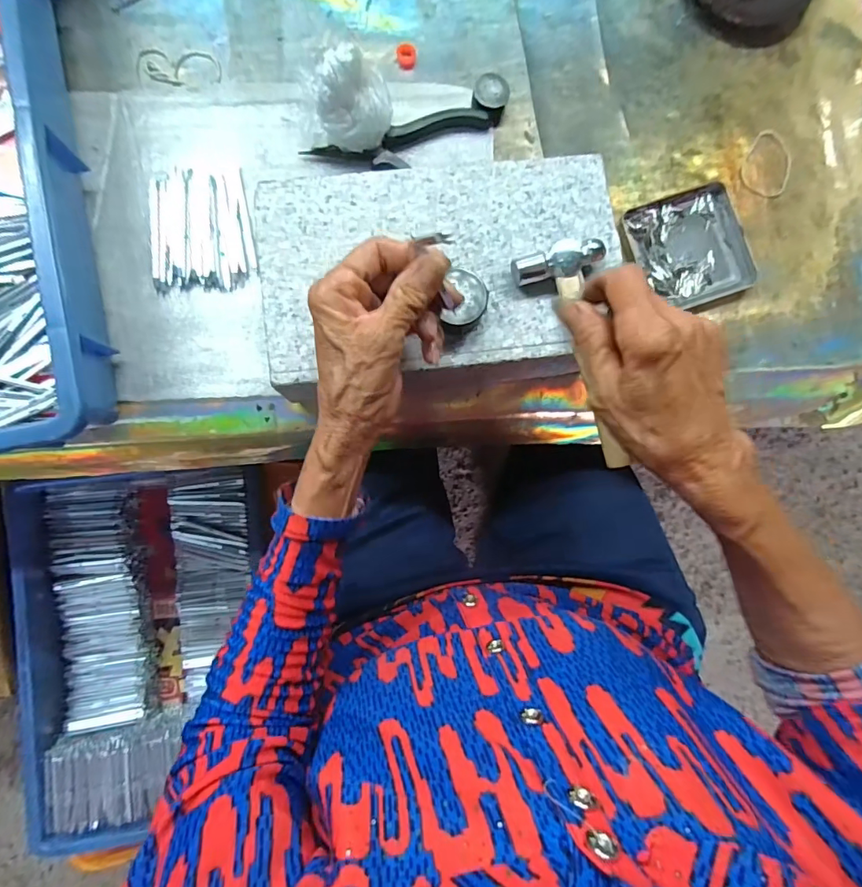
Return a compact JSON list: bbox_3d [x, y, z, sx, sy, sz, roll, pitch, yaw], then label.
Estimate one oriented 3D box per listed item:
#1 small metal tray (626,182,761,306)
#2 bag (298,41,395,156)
[{"bbox_3d":[0.225,-0.170,0.416,0.095,0.012,0.098,-20,87,-3],"label":"small metal tray"},{"bbox_3d":[-0.065,-0.263,0.375,0.068,0.066,0.052,-6,85,-4],"label":"bag"}]

